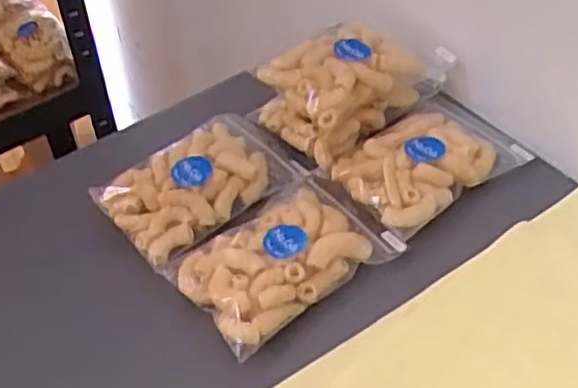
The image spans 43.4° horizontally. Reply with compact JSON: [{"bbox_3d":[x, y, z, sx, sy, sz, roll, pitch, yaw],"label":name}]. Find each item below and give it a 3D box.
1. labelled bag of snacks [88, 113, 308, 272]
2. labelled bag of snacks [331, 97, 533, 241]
[{"bbox_3d":[-0.066,-0.013,0.533,0.134,0.022,0.093,-32,53,-24],"label":"labelled bag of snacks"},{"bbox_3d":[0.101,-0.028,0.537,0.133,0.023,0.087,-31,52,-24],"label":"labelled bag of snacks"}]

